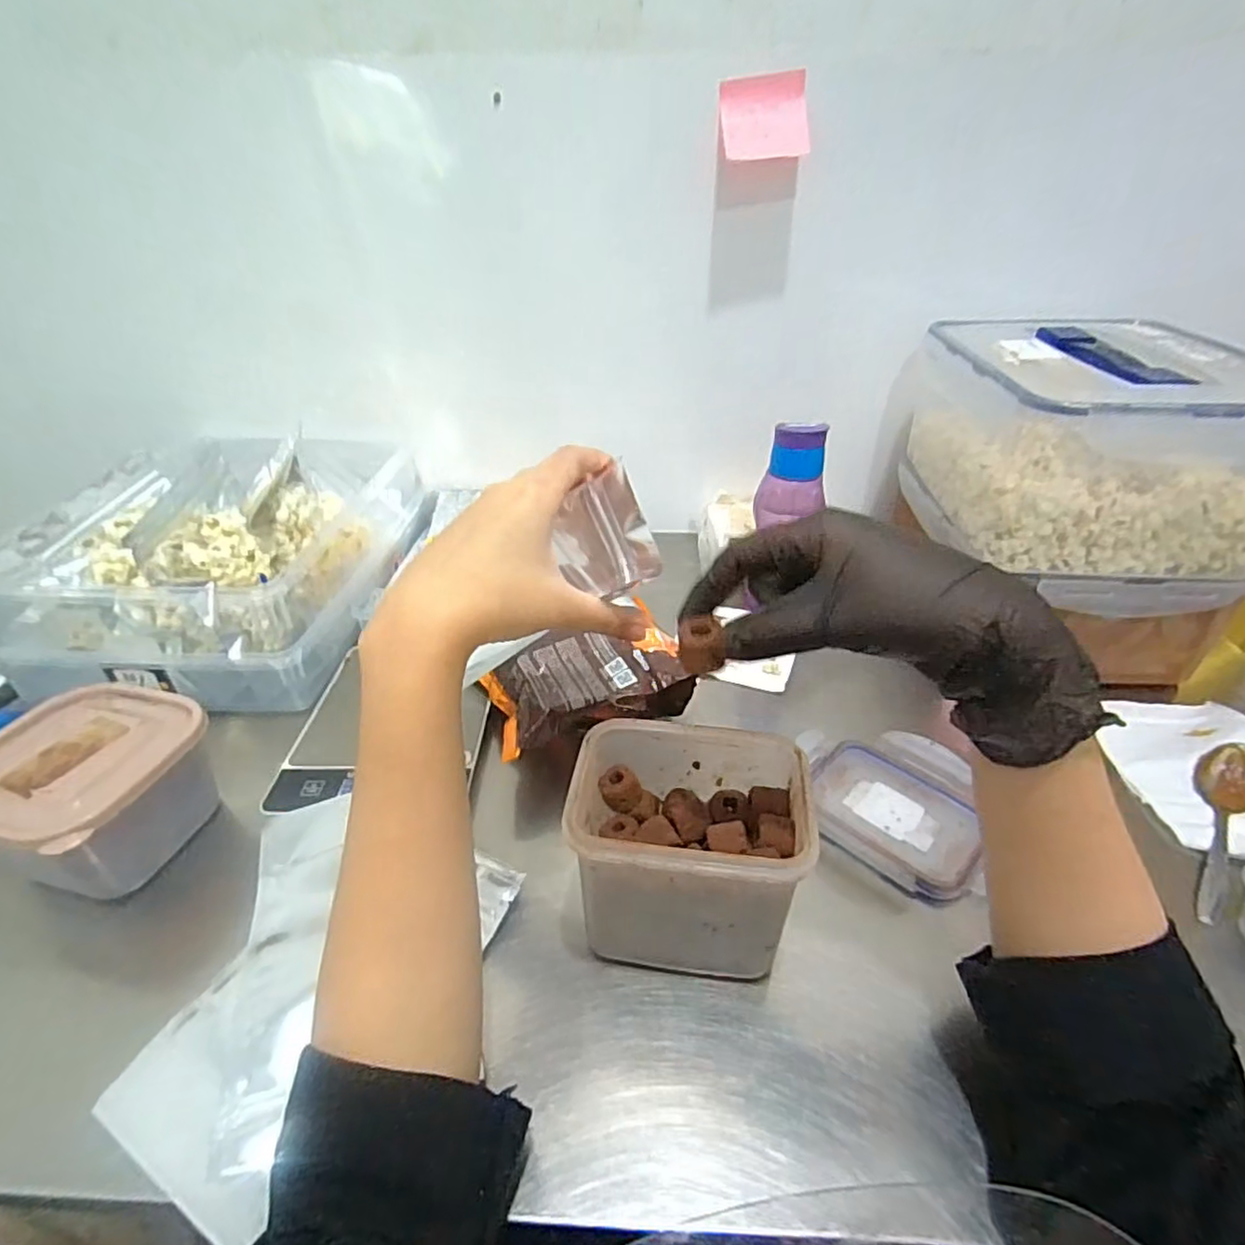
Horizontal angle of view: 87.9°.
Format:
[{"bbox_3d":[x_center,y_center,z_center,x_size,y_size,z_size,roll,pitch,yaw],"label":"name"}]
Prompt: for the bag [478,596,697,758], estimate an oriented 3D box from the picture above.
[{"bbox_3d":[-0.030,0.054,0.504,0.142,0.057,0.108,-10,37,-14],"label":"bag"}]

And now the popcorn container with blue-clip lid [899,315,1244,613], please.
[{"bbox_3d":[0.386,-0.147,0.564,0.212,0.171,0.275,0,35,0],"label":"popcorn container with blue-clip lid"}]

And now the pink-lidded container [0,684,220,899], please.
[{"bbox_3d":[-0.349,0.113,0.432,0.125,0.082,0.124,13,37,18],"label":"pink-lidded container"}]

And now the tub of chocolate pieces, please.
[{"bbox_3d":[0.034,0.127,0.371,0.118,0.098,0.092,4,36,6],"label":"tub of chocolate pieces"}]

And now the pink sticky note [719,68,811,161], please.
[{"bbox_3d":[0.126,-0.451,0.574,0.078,0.061,0.033,3,35,4],"label":"pink sticky note"}]

